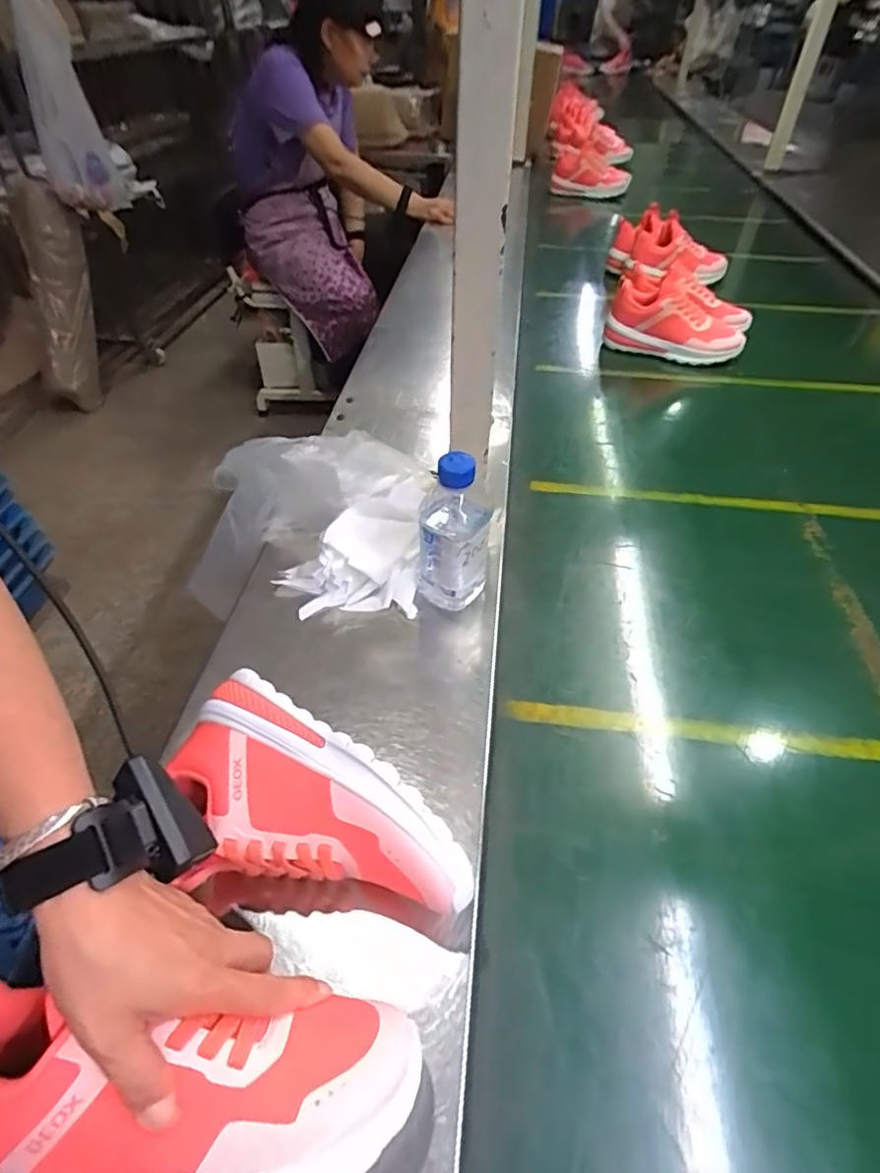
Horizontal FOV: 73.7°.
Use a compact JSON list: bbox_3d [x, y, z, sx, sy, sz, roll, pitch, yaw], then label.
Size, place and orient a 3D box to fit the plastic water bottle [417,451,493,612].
[{"bbox_3d":[0.013,-0.049,0.552,0.070,0.162,0.064,0,46,0],"label":"plastic water bottle"}]

